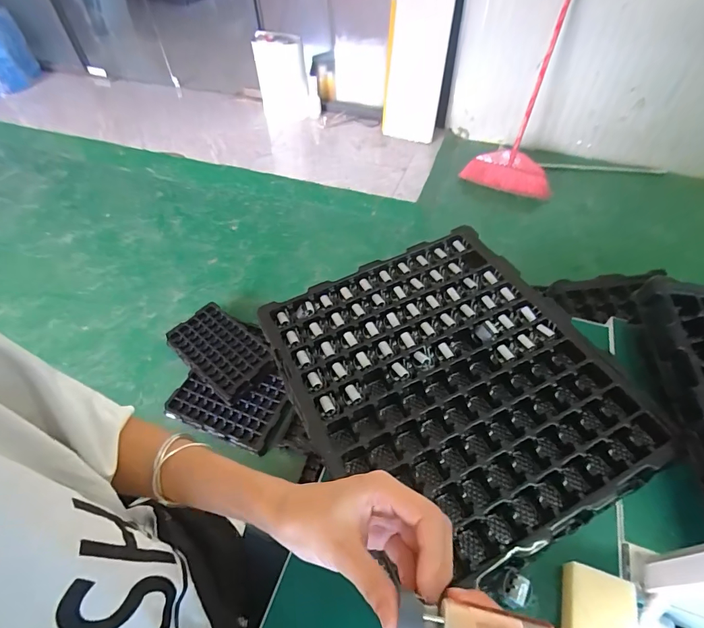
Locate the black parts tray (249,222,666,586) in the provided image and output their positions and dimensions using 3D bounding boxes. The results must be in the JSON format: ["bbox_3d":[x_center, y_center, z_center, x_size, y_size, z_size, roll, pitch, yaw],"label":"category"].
[{"bbox_3d":[0.112,0.069,0.477,0.344,0.033,0.380,-23,55,-13],"label":"black parts tray"}]

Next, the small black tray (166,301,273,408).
[{"bbox_3d":[-0.447,0.107,1.355,0.384,0.041,0.253,33,59,25],"label":"small black tray"}]

